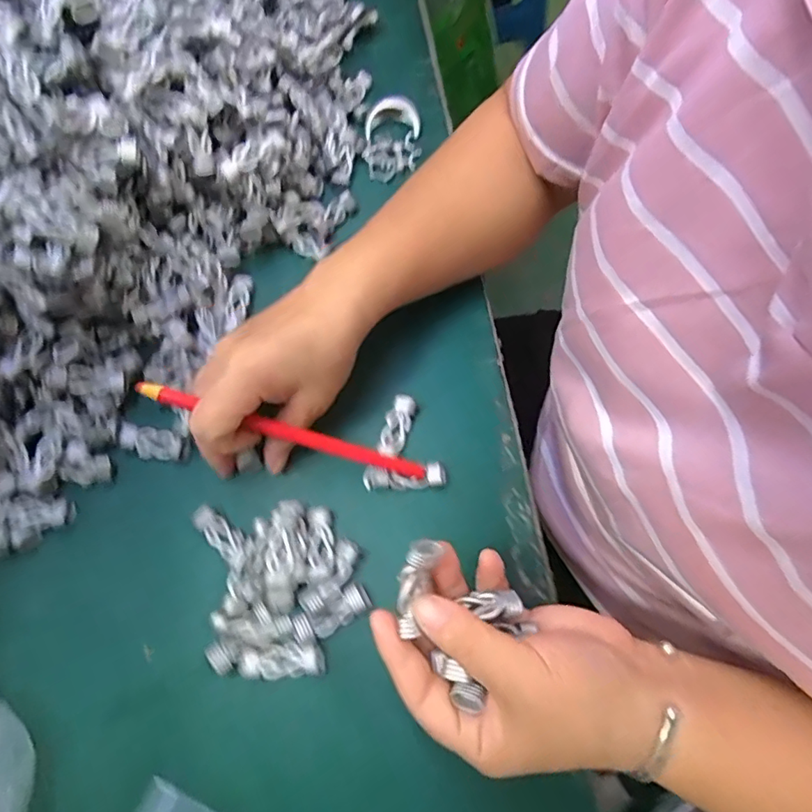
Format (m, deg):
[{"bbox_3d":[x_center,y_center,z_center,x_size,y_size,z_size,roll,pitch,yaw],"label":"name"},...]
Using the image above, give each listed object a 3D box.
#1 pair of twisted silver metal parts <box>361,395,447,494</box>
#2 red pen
[{"bbox_3d":[-0.003,0.023,0.329,0.049,0.010,0.059,-5,70,1],"label":"pair of twisted silver metal parts"},{"bbox_3d":[-0.067,0.015,0.296,0.168,0.011,0.009,19,70,-13],"label":"red pen"}]

